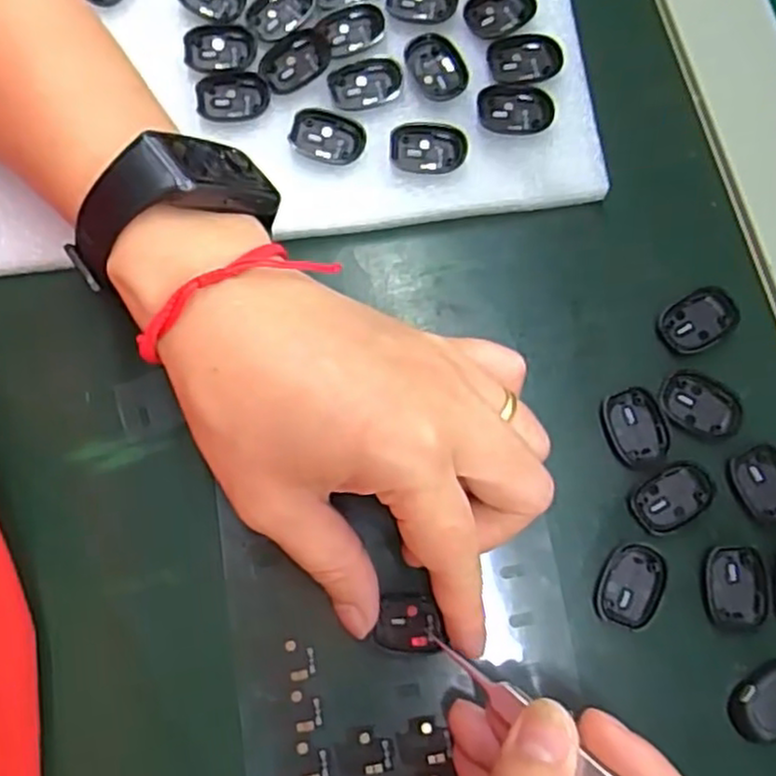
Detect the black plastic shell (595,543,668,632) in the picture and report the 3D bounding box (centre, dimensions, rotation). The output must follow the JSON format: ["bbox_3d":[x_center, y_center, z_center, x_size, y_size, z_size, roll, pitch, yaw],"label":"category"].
[{"bbox_3d":[0.081,0.066,0.243,0.020,0.005,0.028,21,79,5],"label":"black plastic shell"}]

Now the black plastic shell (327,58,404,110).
[{"bbox_3d":[-0.008,-0.115,0.274,0.028,0.004,0.017,-15,78,-2],"label":"black plastic shell"}]

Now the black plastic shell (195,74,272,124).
[{"bbox_3d":[-0.058,-0.109,0.274,0.027,0.004,0.019,-5,78,0],"label":"black plastic shell"}]

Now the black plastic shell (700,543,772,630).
[{"bbox_3d":[0.116,0.066,0.242,0.020,0.005,0.026,-4,78,0],"label":"black plastic shell"}]

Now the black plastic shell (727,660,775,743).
[{"bbox_3d":[0.123,0.100,0.232,0.029,0.007,0.018,-26,79,-4],"label":"black plastic shell"}]

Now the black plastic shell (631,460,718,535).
[{"bbox_3d":[0.097,0.037,0.247,0.028,0.004,0.018,-32,79,-6],"label":"black plastic shell"}]

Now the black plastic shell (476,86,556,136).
[{"bbox_3d":[0.047,-0.103,0.269,0.028,0.004,0.019,5,78,2],"label":"black plastic shell"}]

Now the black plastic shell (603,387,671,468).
[{"bbox_3d":[0.087,0.013,0.253,0.018,0.006,0.026,-16,78,-2],"label":"black plastic shell"}]

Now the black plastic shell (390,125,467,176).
[{"bbox_3d":[0.015,-0.087,0.266,0.027,0.004,0.018,10,78,3],"label":"black plastic shell"}]

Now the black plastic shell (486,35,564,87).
[{"bbox_3d":[0.052,-0.124,0.273,0.027,0.004,0.021,-4,78,0],"label":"black plastic shell"}]

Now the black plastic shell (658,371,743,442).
[{"bbox_3d":[0.110,0.006,0.254,0.028,0.005,0.020,24,79,6],"label":"black plastic shell"}]

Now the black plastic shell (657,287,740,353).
[{"bbox_3d":[0.112,-0.024,0.261,0.028,0.004,0.020,-33,79,-6],"label":"black plastic shell"}]

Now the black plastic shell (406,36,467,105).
[{"bbox_3d":[0.019,-0.120,0.275,0.019,0.004,0.029,-30,79,-5],"label":"black plastic shell"}]

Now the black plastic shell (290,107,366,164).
[{"bbox_3d":[-0.022,-0.093,0.268,0.027,0.004,0.019,8,78,3],"label":"black plastic shell"}]

